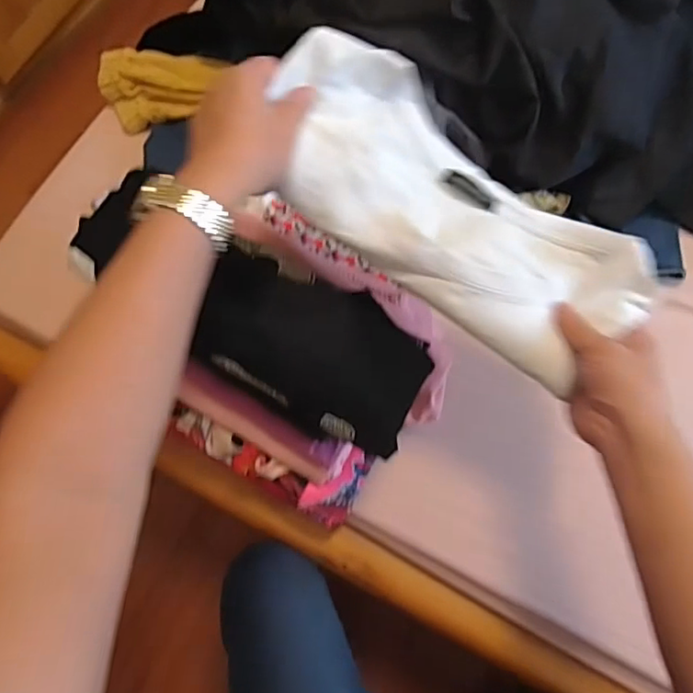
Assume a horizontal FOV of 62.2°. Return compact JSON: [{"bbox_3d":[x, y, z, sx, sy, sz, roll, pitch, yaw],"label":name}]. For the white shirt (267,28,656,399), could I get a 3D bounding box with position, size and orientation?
[{"bbox_3d":[0.088,-0.114,0.484,0.344,0.056,0.142,38,74,-2],"label":"white shirt"}]

